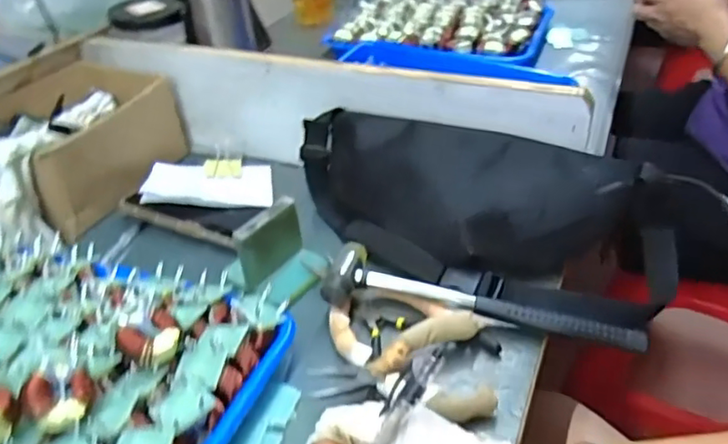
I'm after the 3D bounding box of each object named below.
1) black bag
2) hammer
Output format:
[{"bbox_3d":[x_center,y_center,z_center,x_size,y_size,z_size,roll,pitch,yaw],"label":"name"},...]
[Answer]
[{"bbox_3d":[0.089,-0.021,0.528,0.351,0.063,0.139,15,41,24],"label":"black bag"},{"bbox_3d":[0.092,0.056,0.462,0.240,0.030,0.060,6,38,13],"label":"hammer"}]

